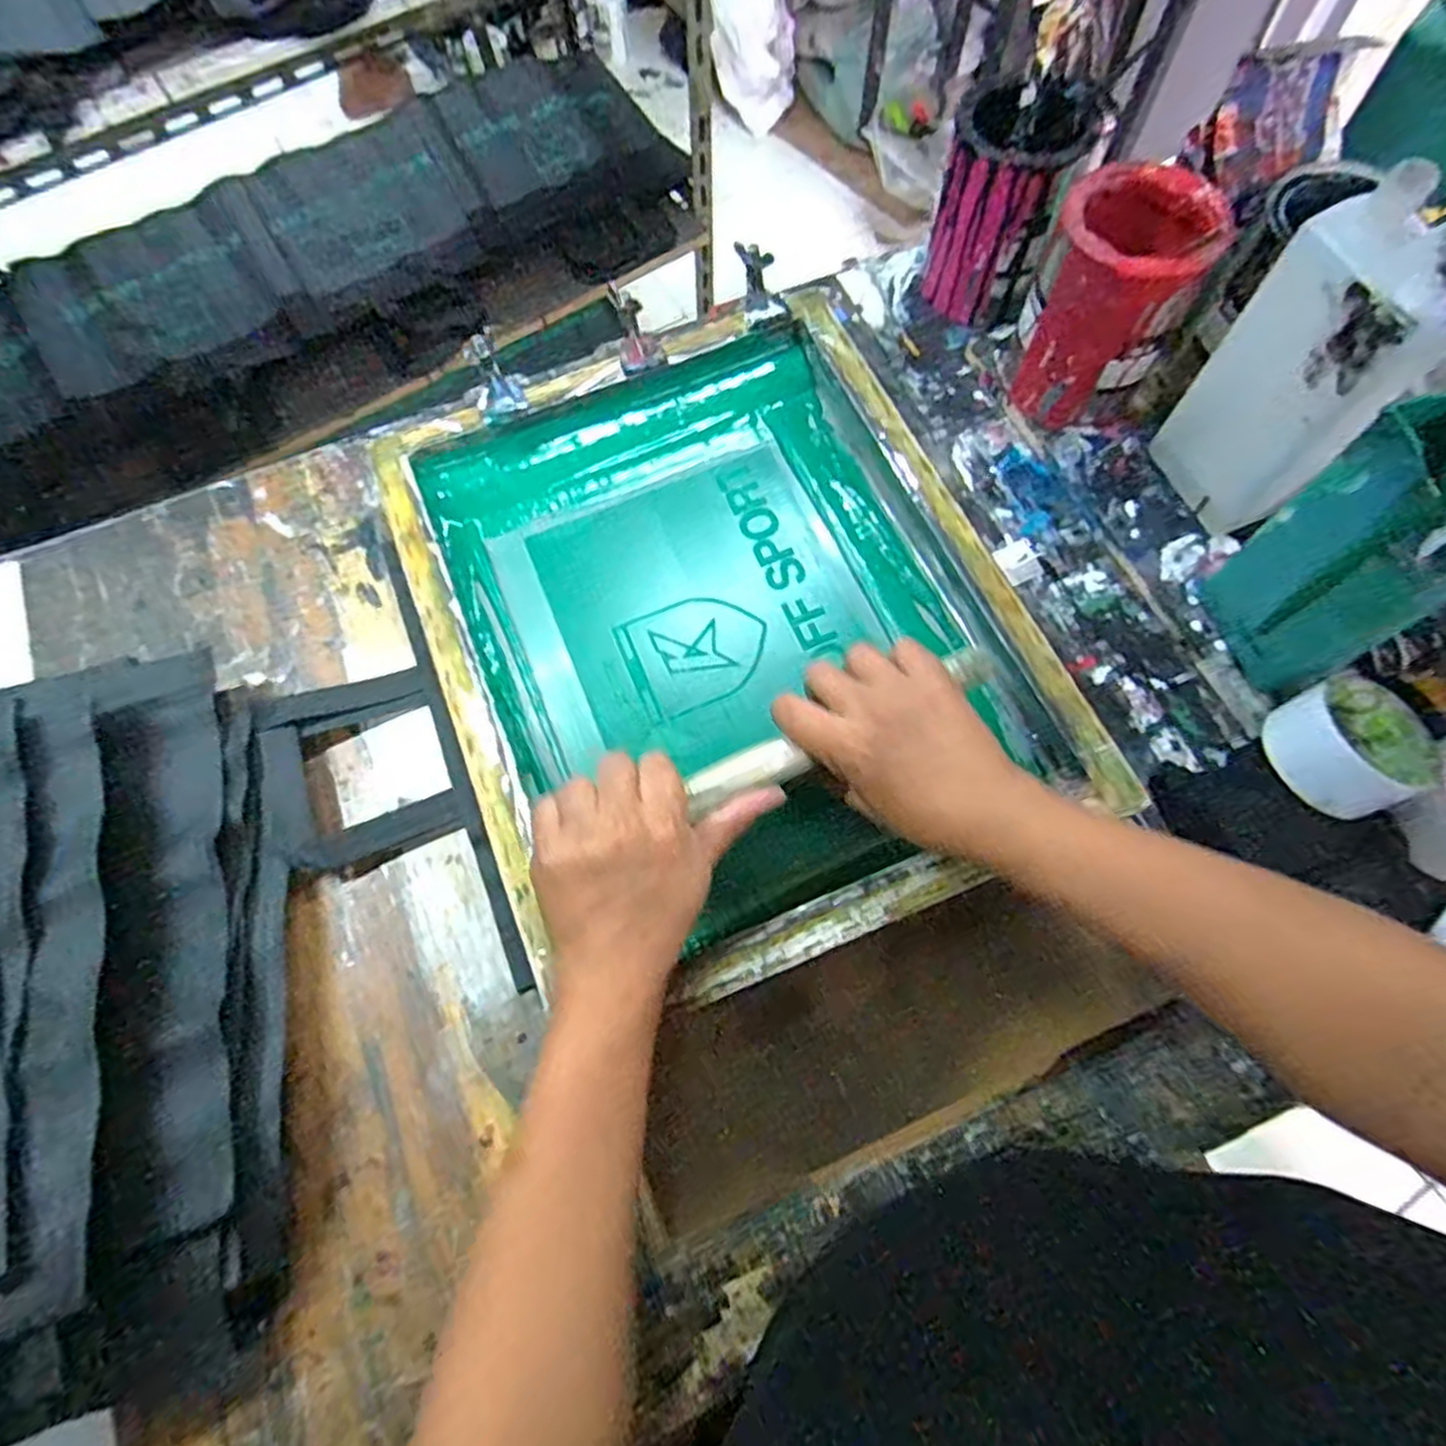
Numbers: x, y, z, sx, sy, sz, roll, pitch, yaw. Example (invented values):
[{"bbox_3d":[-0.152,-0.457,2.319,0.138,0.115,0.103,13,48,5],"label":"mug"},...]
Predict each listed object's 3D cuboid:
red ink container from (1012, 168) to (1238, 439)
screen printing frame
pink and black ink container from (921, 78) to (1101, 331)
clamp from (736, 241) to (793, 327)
[{"bbox_3d":[0.284,-0.313,0.581,0.104,0.147,0.111,19,70,9],"label":"red ink container"},{"bbox_3d":[0.000,-0.077,0.564,0.399,0.042,0.476,-20,71,-6],"label":"screen printing frame"},{"bbox_3d":[0.227,-0.421,0.632,0.097,0.144,0.093,19,70,9],"label":"pink and black ink container"},{"bbox_3d":[0.033,-0.368,0.635,0.037,0.040,0.055,-9,68,-2],"label":"clamp"}]

